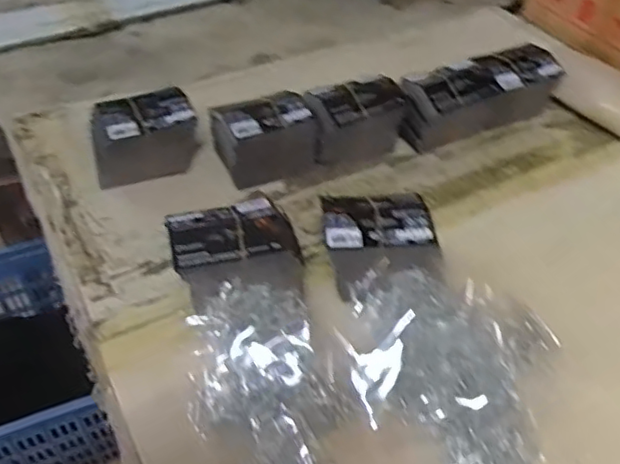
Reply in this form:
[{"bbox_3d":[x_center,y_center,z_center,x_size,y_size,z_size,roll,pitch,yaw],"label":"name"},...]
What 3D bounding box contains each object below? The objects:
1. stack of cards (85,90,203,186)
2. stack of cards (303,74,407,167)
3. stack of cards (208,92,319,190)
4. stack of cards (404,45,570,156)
[{"bbox_3d":[-0.188,-0.106,0.703,0.116,0.079,0.060,-16,48,-16],"label":"stack of cards"},{"bbox_3d":[0.055,-0.127,0.734,0.110,0.079,0.059,-12,47,-12],"label":"stack of cards"},{"bbox_3d":[-0.051,-0.106,0.705,0.108,0.082,0.069,-15,47,-15],"label":"stack of cards"},{"bbox_3d":[0.208,-0.168,0.775,0.229,0.078,0.067,-18,48,-18],"label":"stack of cards"}]

